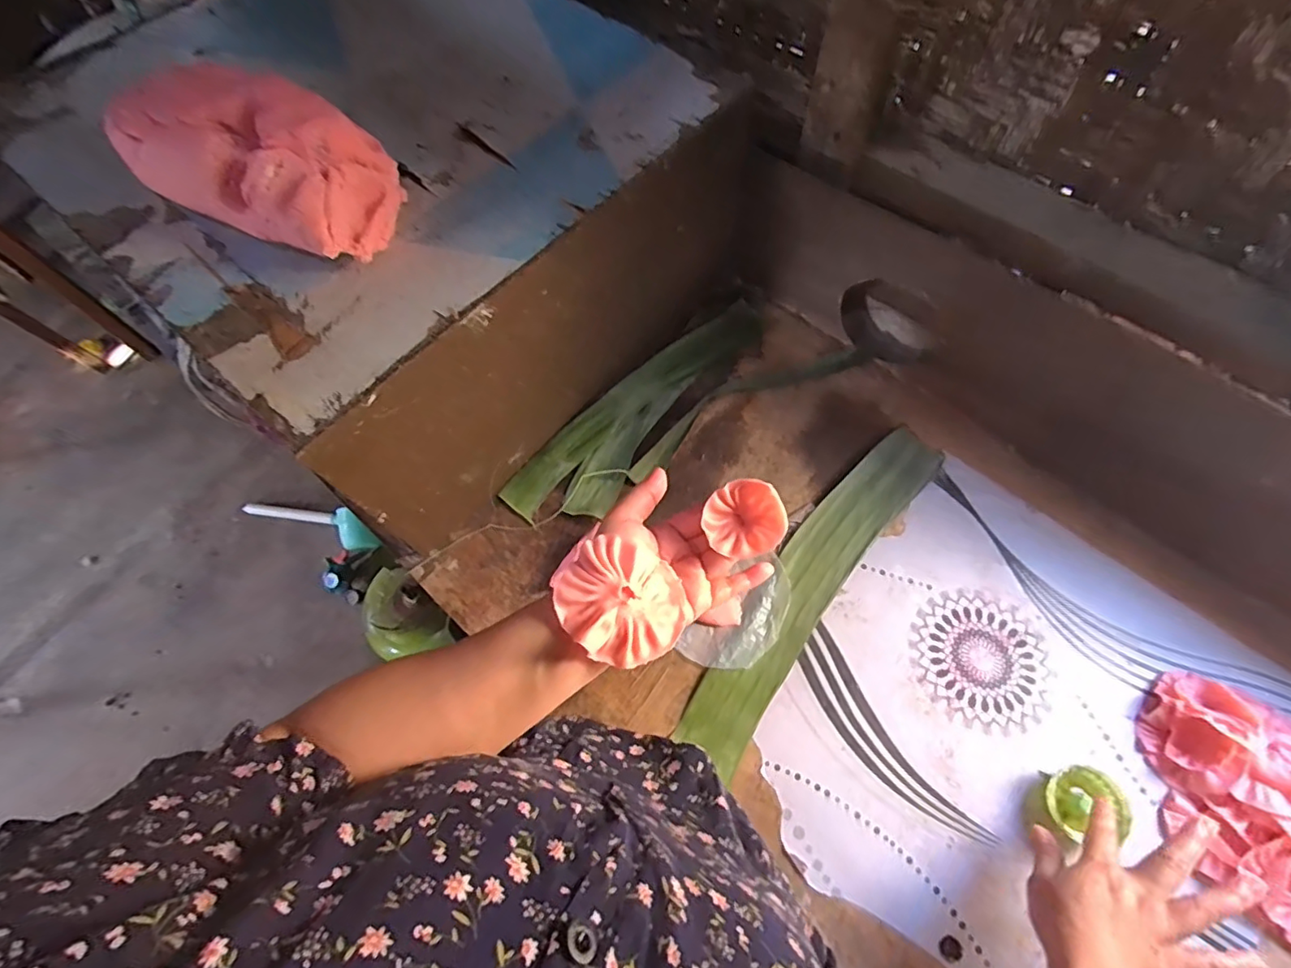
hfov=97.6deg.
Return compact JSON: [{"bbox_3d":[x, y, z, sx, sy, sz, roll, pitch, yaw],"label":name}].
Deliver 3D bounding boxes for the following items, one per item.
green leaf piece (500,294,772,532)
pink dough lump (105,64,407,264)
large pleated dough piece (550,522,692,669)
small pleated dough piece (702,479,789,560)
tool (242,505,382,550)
[{"bbox_3d":[0.006,-0.090,0.669,0.101,0.020,0.385,41,73,19],"label":"green leaf piece"},{"bbox_3d":[-0.305,-0.252,0.449,0.203,0.097,0.106,19,68,11],"label":"pink dough lump"},{"bbox_3d":[-0.013,0.070,0.338,0.075,0.024,0.067,25,69,13],"label":"large pleated dough piece"},{"bbox_3d":[0.066,0.023,0.369,0.049,0.019,0.048,-25,79,7],"label":"small pleated dough piece"},{"bbox_3d":[-0.848,0.083,1.433,0.410,0.060,0.094,17,67,10],"label":"tool"}]

